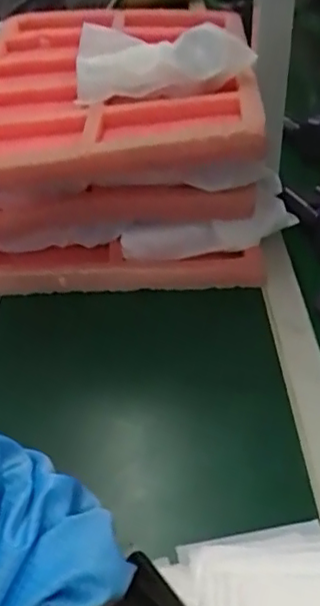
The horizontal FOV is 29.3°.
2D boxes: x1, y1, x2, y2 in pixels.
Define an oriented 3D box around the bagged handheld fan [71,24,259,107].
[{"bbox_3d":[-0.001,-0.247,0.621,0.184,0.055,0.093,6,42,9],"label":"bagged handheld fan"}]

